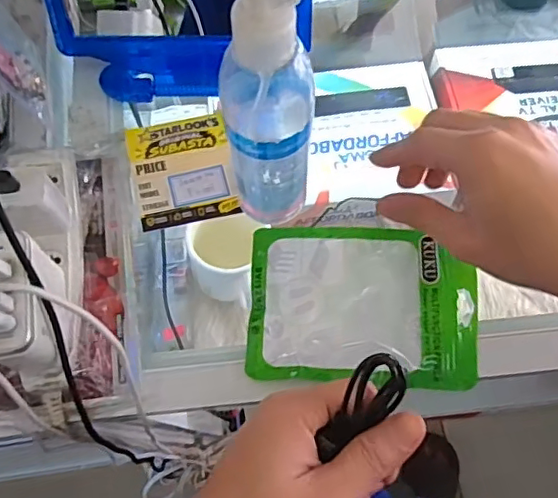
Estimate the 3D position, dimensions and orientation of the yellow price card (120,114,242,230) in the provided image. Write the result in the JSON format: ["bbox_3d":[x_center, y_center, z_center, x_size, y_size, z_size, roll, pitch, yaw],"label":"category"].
[{"bbox_3d":[-0.068,-0.056,0.408,0.069,0.004,0.080,-11,71,-6],"label":"yellow price card"}]

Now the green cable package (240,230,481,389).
[{"bbox_3d":[0.055,0.034,0.370,0.143,0.008,0.100,3,71,2],"label":"green cable package"}]

